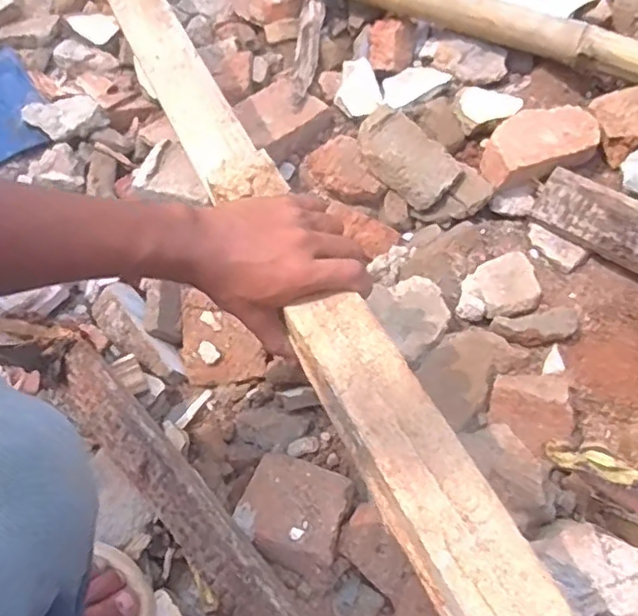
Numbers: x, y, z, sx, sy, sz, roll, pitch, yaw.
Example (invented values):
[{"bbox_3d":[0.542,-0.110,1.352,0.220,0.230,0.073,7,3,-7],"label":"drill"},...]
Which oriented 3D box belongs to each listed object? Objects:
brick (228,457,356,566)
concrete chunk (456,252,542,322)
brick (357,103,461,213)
[{"bbox_3d":[-0.022,0.192,0.593,0.091,0.049,0.089,13,47,13],"label":"brick"},{"bbox_3d":[0.191,-0.023,0.691,0.091,0.021,0.068,-12,67,-2],"label":"concrete chunk"},{"bbox_3d":[0.103,-0.175,0.744,0.076,0.036,0.125,-41,71,-13],"label":"brick"}]

